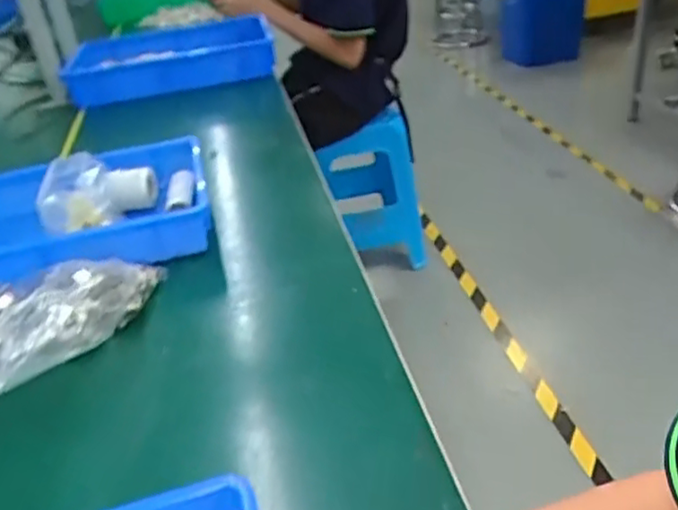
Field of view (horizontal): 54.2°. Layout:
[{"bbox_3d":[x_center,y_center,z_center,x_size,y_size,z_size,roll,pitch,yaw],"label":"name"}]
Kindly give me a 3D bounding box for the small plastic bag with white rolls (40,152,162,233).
[{"bbox_3d":[-0.283,-0.077,0.785,0.058,0.076,0.187,0,12,12],"label":"small plastic bag with white rolls"}]

